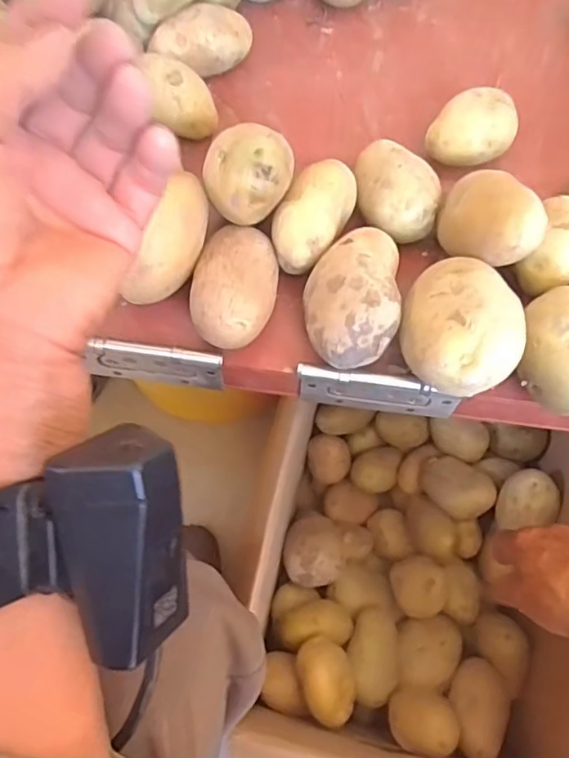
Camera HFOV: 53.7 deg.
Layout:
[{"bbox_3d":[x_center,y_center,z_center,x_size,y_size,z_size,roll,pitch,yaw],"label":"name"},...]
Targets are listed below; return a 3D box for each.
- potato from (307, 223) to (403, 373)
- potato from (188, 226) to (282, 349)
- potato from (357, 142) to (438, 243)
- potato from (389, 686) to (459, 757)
[{"bbox_3d":[0.040,-0.048,0.335,0.052,0.050,0.087,4,66,4],"label":"potato"},{"bbox_3d":[-0.028,-0.053,0.343,0.046,0.046,0.072,2,66,3],"label":"potato"},{"bbox_3d":[0.072,-0.120,0.369,0.048,0.044,0.069,2,66,3],"label":"potato"},{"bbox_3d":[0.115,0.287,0.470,0.048,0.051,0.046,-1,66,2],"label":"potato"}]

